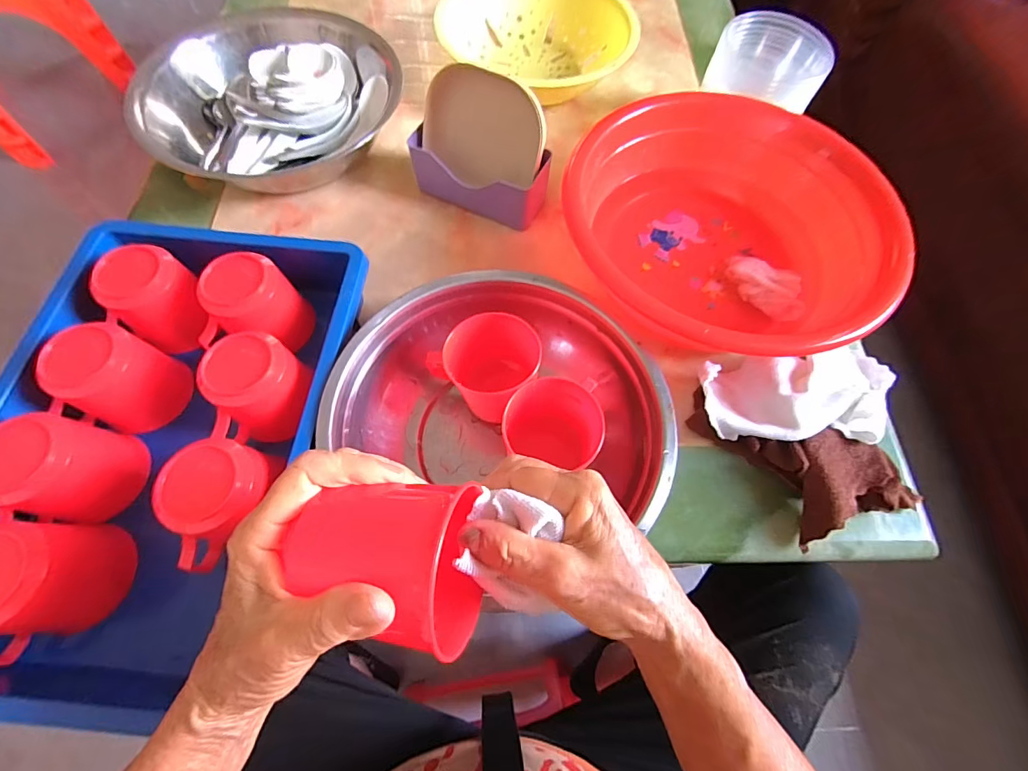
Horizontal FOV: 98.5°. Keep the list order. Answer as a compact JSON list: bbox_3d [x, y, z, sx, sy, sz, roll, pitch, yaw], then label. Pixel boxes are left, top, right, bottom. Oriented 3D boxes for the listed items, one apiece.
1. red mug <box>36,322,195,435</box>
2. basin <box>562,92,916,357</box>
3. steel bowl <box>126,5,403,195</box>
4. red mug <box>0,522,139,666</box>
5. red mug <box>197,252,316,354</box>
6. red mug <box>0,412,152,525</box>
[{"bbox_3d":[-0.323,-0.002,0.361,0.066,0.069,0.069,1,66,-2],"label":"red mug"},{"bbox_3d":[0.198,-0.173,0.443,0.285,0.088,0.282,1,66,-2],"label":"basin"},{"bbox_3d":[-0.272,-0.336,0.496,0.271,0.074,0.236,-23,69,-12],"label":"steel bowl"},{"bbox_3d":[-0.317,0.137,0.297,0.071,0.066,0.085,-4,66,-4],"label":"red mug"},{"bbox_3d":[-0.229,-0.067,0.389,0.071,0.073,0.081,6,66,0],"label":"red mug"},{"bbox_3d":[-0.333,0.065,0.328,0.064,0.073,0.067,1,66,-2],"label":"red mug"}]

